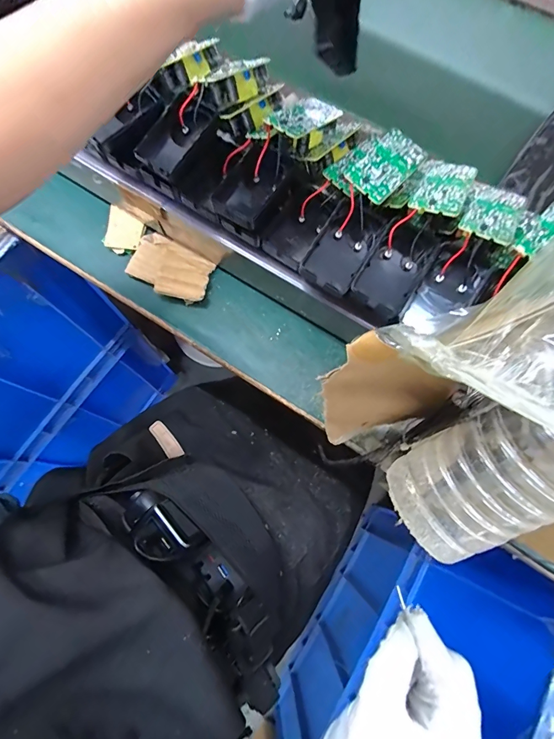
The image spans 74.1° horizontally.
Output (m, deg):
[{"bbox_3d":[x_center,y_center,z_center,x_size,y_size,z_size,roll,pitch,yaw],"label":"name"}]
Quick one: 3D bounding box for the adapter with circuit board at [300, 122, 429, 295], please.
[{"bbox_3d":[0.062,-0.129,0.293,0.056,0.042,0.133,31,102,9],"label":"adapter with circuit board"}]

